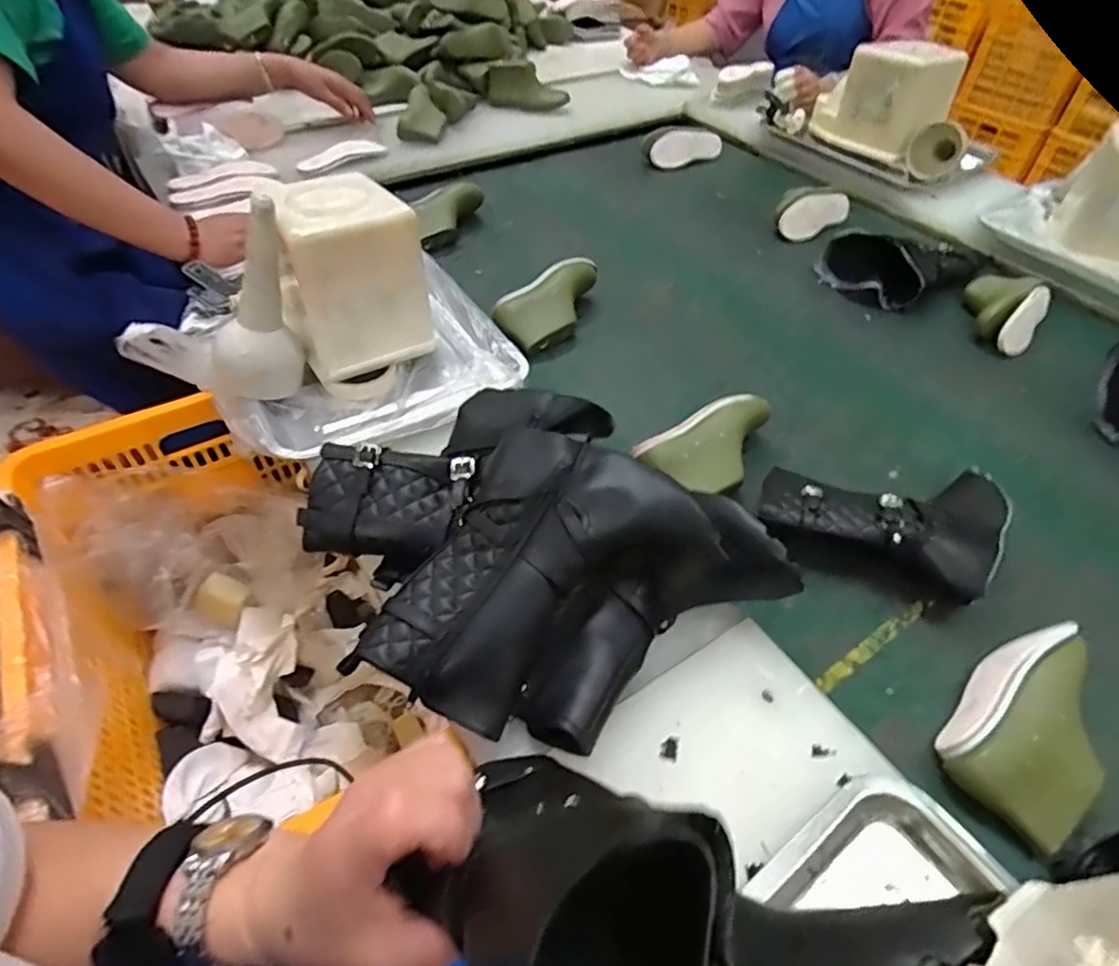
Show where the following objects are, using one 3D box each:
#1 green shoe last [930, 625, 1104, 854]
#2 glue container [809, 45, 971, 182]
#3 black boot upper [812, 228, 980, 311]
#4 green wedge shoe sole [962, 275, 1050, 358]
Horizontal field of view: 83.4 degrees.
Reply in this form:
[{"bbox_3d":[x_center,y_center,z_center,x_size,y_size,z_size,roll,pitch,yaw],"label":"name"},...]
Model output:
[{"bbox_3d":[0.371,0.189,0.490,0.094,0.053,0.173,36,55,27],"label":"green shoe last"},{"bbox_3d":[0.615,-0.706,1.163,0.112,0.165,0.298,-19,50,-19],"label":"glue container"},{"bbox_3d":[0.539,-0.350,0.971,0.224,0.085,0.161,-23,52,-22],"label":"black boot upper"},{"bbox_3d":[0.636,-0.250,0.904,0.108,0.053,0.136,30,53,23],"label":"green wedge shoe sole"}]

